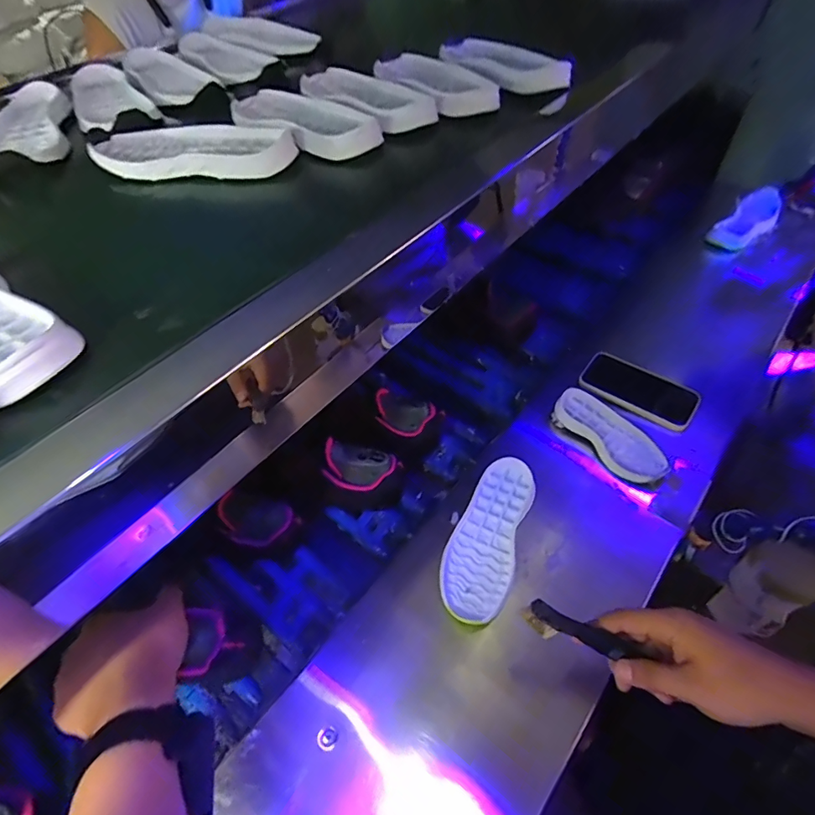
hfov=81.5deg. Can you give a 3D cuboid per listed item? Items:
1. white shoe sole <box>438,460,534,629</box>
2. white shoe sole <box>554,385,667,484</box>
[{"bbox_3d":[0.095,0.148,0.555,0.075,0.022,0.202,23,56,8],"label":"white shoe sole"},{"bbox_3d":[0.268,0.034,0.626,0.070,0.023,0.157,-34,60,-13],"label":"white shoe sole"}]

